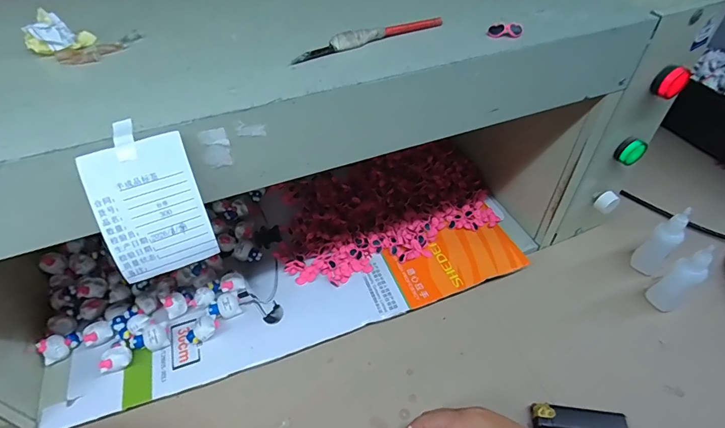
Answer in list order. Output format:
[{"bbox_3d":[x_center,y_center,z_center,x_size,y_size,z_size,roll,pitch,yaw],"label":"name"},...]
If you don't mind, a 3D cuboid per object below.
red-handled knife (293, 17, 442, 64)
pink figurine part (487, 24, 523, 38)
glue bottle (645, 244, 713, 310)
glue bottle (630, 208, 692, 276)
[{"bbox_3d":[0.005,-0.125,0.286,0.116,0.009,0.009,-21,49,-18],"label":"red-handled knife"},{"bbox_3d":[0.101,-0.130,0.288,0.022,0.009,0.010,5,46,6],"label":"pink figurine part"},{"bbox_3d":[0.338,0.069,0.431,0.021,0.087,0.027,-29,52,-25],"label":"glue bottle"},{"bbox_3d":[0.347,0.028,0.466,0.024,0.089,0.028,-33,54,-27],"label":"glue bottle"}]

